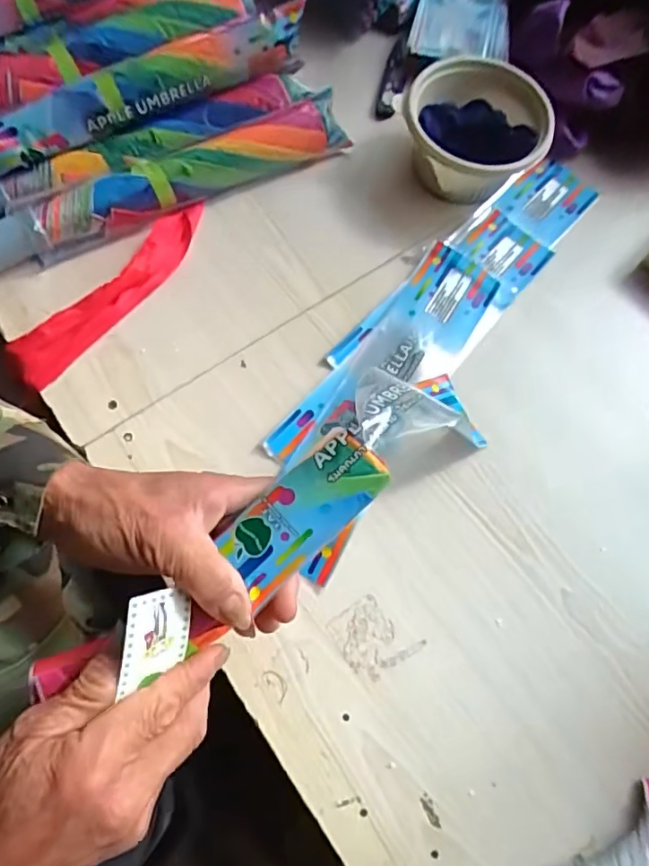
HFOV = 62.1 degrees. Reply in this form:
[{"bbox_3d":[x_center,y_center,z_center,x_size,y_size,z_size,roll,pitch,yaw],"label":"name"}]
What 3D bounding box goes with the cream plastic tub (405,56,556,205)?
[{"bbox_3d":[0.147,-0.303,0.538,0.131,0.069,0.142,0,73,-1],"label":"cream plastic tub"}]

